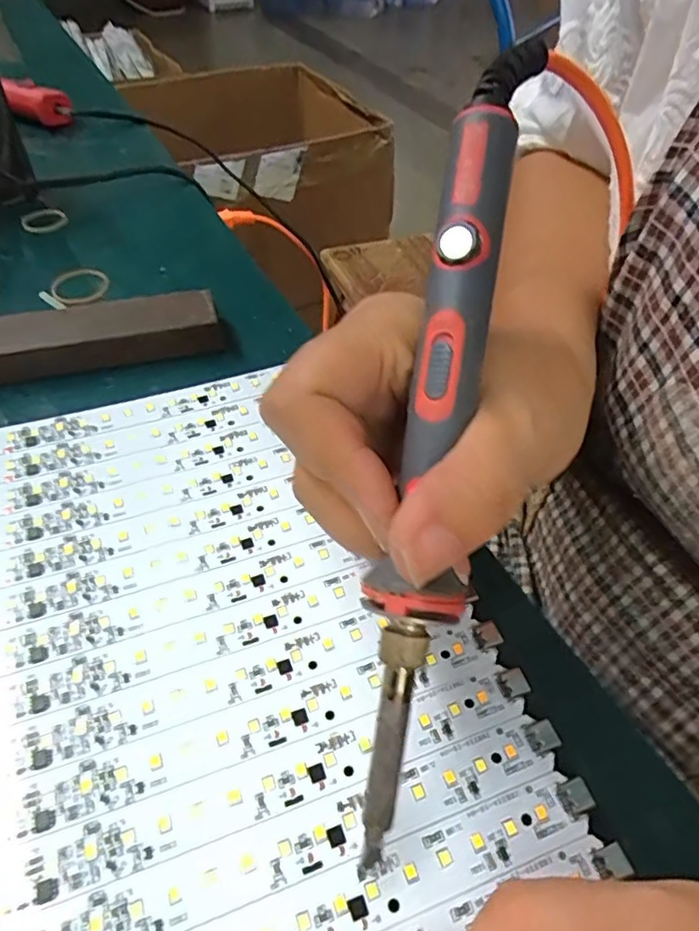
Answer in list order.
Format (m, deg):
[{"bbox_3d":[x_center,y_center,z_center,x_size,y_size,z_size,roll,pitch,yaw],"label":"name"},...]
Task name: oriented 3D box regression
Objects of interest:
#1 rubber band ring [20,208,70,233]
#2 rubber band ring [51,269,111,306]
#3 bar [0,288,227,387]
[{"bbox_3d":[-0.204,-0.164,0.405,0.028,0.007,0.024,-22,53,-20],"label":"rubber band ring"},{"bbox_3d":[-0.157,-0.106,0.354,0.031,0.004,0.032,1,49,-1],"label":"rubber band ring"},{"bbox_3d":[-0.161,-0.061,0.304,0.188,0.019,0.034,-10,50,-10],"label":"bar"}]

